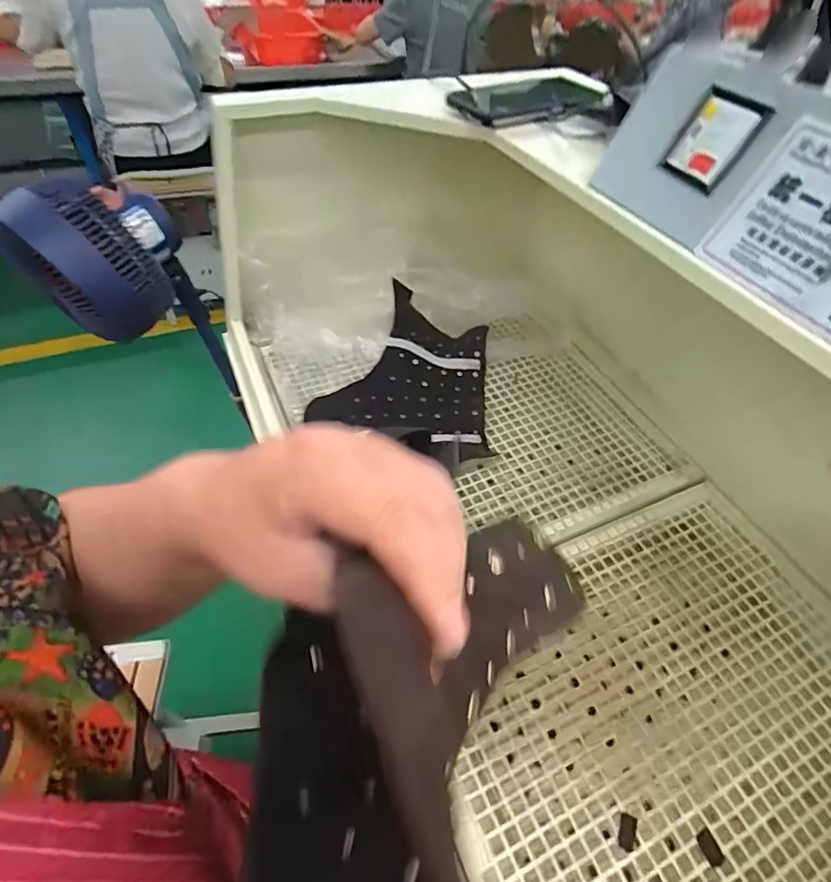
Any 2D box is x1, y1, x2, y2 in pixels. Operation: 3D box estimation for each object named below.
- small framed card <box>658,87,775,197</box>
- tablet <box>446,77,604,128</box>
[{"bbox_3d":[0.208,-0.209,0.339,0.008,0.055,0.053,1,47,-37],"label":"small framed card"},{"bbox_3d":[0.126,-0.372,0.530,0.168,0.022,0.101,-25,56,-23],"label":"tablet"}]

